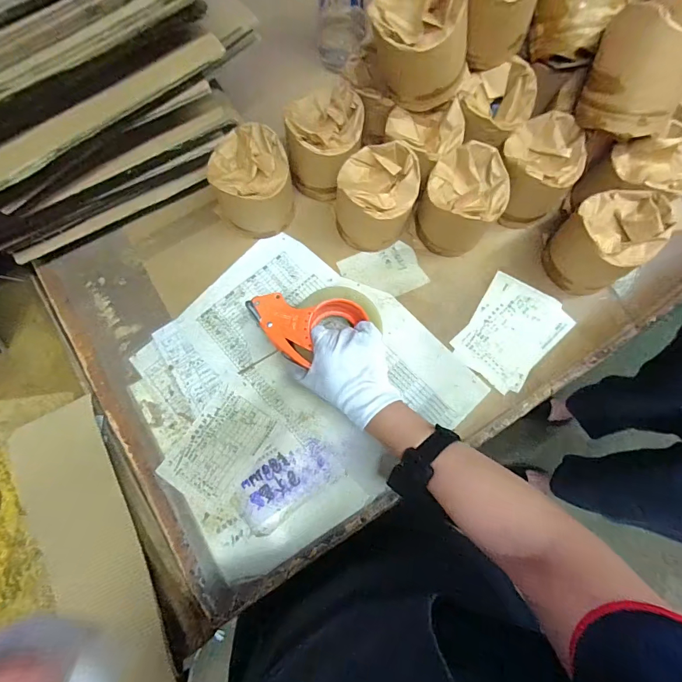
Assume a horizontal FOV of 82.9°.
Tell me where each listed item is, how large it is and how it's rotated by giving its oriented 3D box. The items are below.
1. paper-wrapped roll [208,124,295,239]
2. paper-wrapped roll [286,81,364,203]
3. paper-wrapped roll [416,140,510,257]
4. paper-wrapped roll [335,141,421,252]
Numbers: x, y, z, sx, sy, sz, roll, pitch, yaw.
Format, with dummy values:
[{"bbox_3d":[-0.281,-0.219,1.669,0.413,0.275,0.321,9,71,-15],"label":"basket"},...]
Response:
[{"bbox_3d":[-0.118,-0.211,0.523,0.101,0.111,0.095,0,78,0],"label":"paper-wrapped roll"},{"bbox_3d":[-0.024,-0.277,0.542,0.102,0.098,0.109,0,78,0],"label":"paper-wrapped roll"},{"bbox_3d":[0.160,-0.183,0.522,0.098,0.114,0.098,0,78,0],"label":"paper-wrapped roll"},{"bbox_3d":[0.048,-0.190,0.524,0.097,0.113,0.099,0,78,0],"label":"paper-wrapped roll"}]

